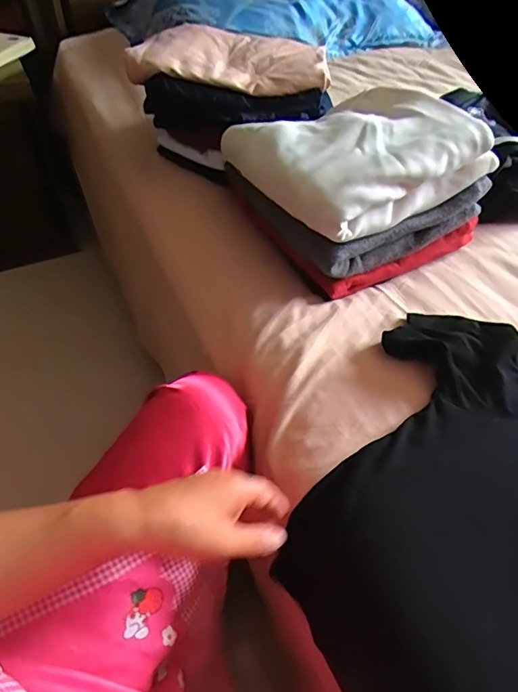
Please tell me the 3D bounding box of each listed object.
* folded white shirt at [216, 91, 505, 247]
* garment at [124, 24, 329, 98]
[{"bbox_3d":[0.120,-0.263,0.621,0.255,0.077,0.267,-23,54,-21],"label":"folded white shirt"},{"bbox_3d":[-0.044,-0.438,0.731,0.301,0.055,0.146,1,49,-2],"label":"garment"}]

